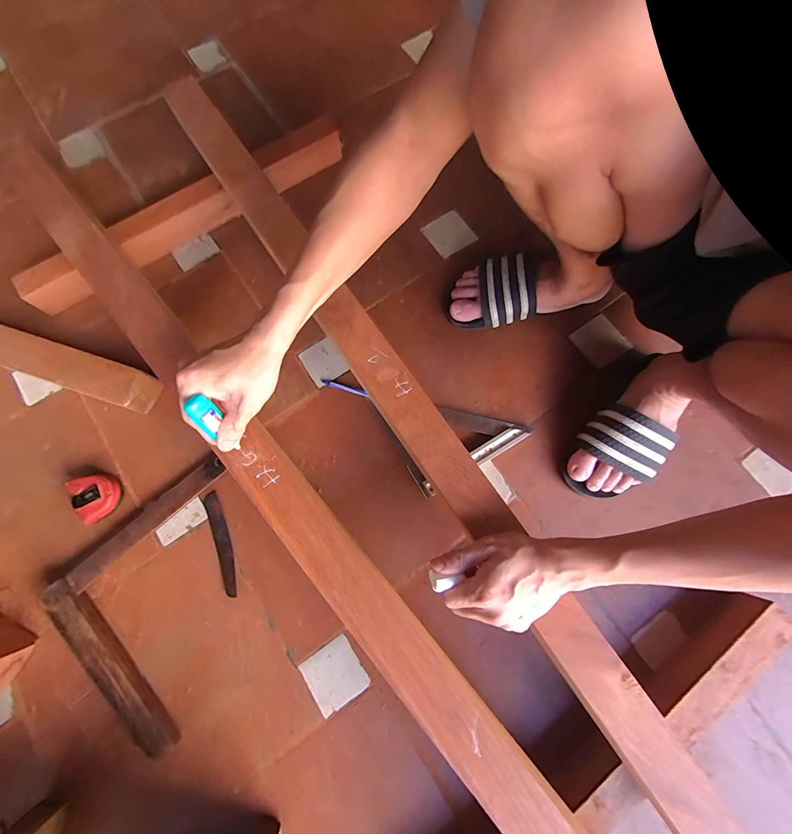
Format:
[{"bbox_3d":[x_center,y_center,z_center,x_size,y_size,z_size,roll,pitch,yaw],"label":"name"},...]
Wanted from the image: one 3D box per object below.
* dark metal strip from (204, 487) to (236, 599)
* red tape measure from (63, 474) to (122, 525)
[{"bbox_3d":[-0.244,0.176,0.488,0.022,0.004,0.143,-21,77,-7],"label":"dark metal strip"},{"bbox_3d":[-0.414,0.110,0.487,0.056,0.030,0.063,-27,77,-8],"label":"red tape measure"}]

